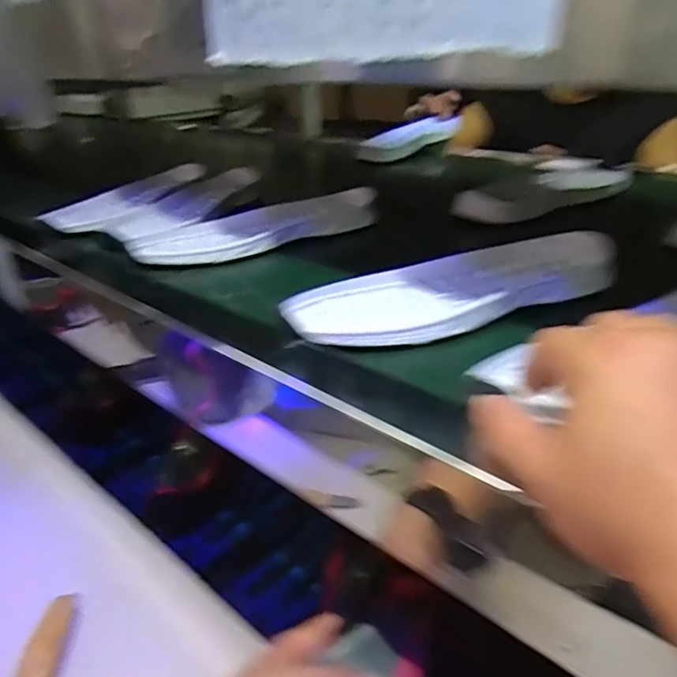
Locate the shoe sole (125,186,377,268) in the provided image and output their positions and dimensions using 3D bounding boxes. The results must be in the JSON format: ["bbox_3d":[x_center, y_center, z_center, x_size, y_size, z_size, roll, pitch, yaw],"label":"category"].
[{"bbox_3d":[-0.083,-0.124,0.594,0.262,0.023,0.099,-14,30,-18],"label":"shoe sole"}]

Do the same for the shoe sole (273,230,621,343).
[{"bbox_3d":[0.094,-0.041,0.430,0.268,0.025,0.094,-11,29,-14],"label":"shoe sole"}]

